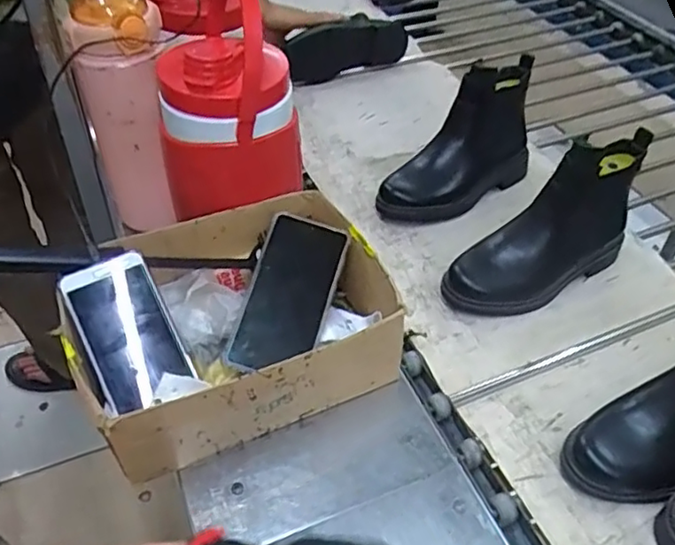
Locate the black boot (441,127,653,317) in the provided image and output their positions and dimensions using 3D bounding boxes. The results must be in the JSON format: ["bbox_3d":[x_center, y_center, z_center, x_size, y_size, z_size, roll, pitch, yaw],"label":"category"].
[{"bbox_3d":[0.240,-0.052,0.711,0.237,0.154,0.084,-22,49,-22],"label":"black boot"}]

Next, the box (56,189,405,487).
[{"bbox_3d":[-0.098,0.056,0.607,0.277,0.131,0.198,-17,47,-18],"label":"box"}]

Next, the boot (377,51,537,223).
[{"bbox_3d":[0.161,-0.167,0.827,0.232,0.153,0.090,-30,53,-28],"label":"boot"}]

